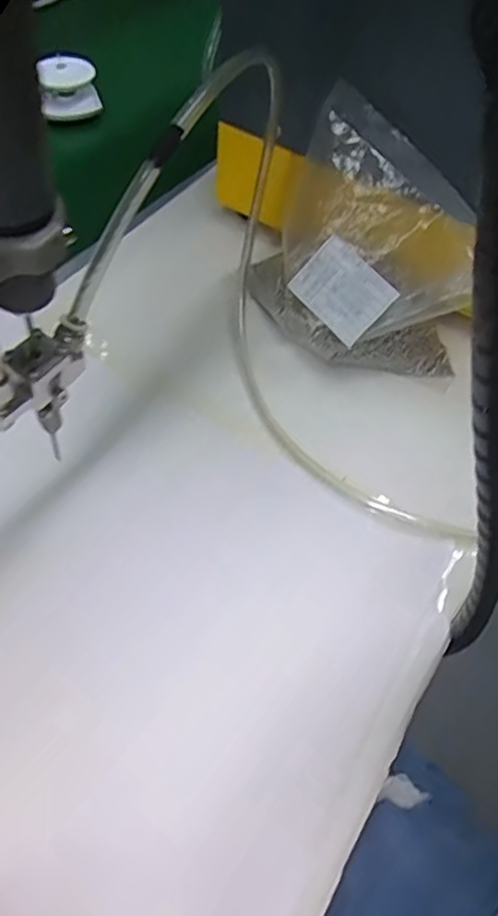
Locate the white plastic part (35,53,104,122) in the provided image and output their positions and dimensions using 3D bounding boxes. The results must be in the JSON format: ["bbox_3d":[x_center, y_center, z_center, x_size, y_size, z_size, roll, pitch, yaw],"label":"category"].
[{"bbox_3d":[-0.197,-0.407,0.717,0.062,0.038,0.074,-15,52,-8],"label":"white plastic part"}]

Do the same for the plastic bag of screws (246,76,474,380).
[{"bbox_3d":[0.087,-0.145,0.482,0.178,0.158,0.042,45,31,13],"label":"plastic bag of screws"}]

